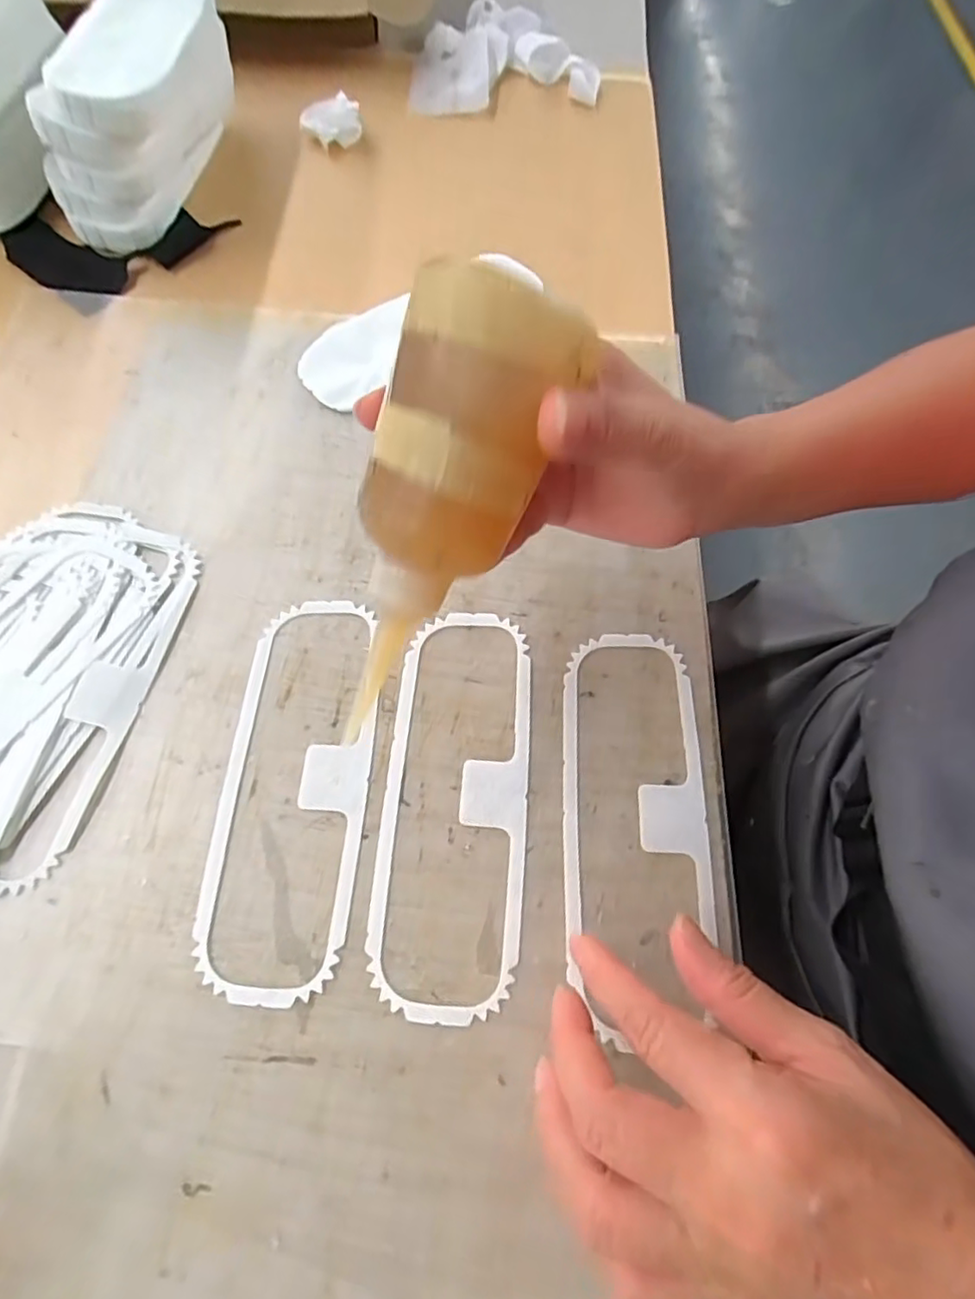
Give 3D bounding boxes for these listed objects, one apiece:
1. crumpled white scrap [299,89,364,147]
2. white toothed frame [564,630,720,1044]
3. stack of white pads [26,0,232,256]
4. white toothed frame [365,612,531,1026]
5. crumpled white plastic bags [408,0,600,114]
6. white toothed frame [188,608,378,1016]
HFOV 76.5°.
[{"bbox_3d":[-0.129,-0.435,0.511,0.048,0.026,0.038,-6,66,-6],"label":"crumpled white scrap"},{"bbox_3d":[0.072,0.079,0.301,0.069,0.005,0.188,3,65,-2],"label":"white toothed frame"},{"bbox_3d":[-0.248,-0.388,0.446,0.096,0.099,0.171,3,65,-2],"label":"stack of white pads"},{"bbox_3d":[-0.015,0.069,0.302,0.068,0.004,0.194,5,65,-1],"label":"white toothed frame"},{"bbox_3d":[0.010,-0.548,0.572,0.170,0.037,0.115,-13,67,-9],"label":"crumpled white plastic bags"},{"bbox_3d":[-0.092,0.062,0.302,0.068,0.004,0.193,4,65,-2],"label":"white toothed frame"}]

